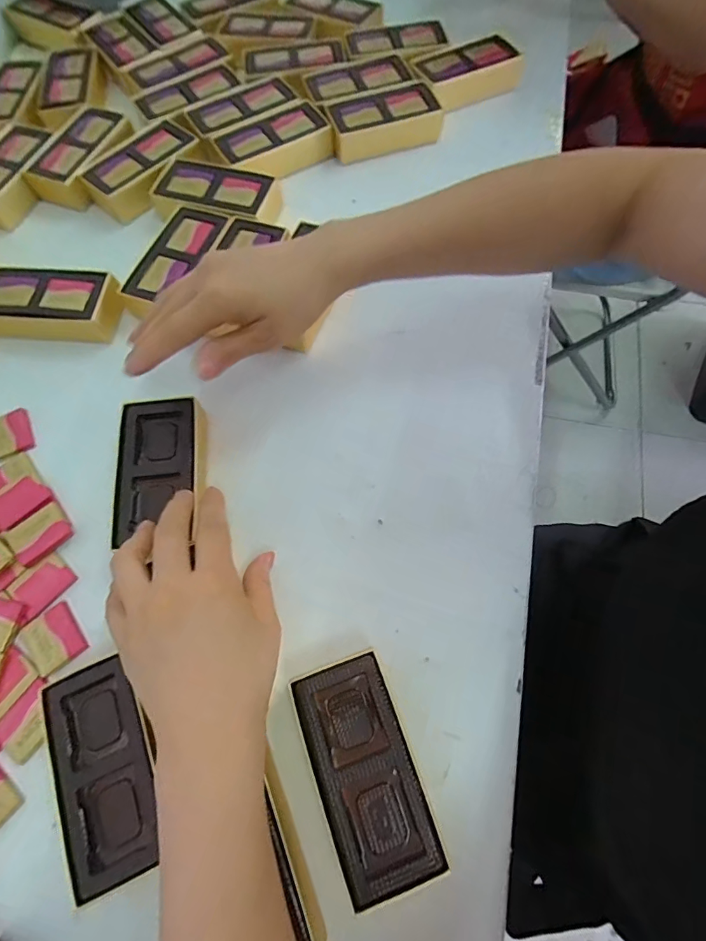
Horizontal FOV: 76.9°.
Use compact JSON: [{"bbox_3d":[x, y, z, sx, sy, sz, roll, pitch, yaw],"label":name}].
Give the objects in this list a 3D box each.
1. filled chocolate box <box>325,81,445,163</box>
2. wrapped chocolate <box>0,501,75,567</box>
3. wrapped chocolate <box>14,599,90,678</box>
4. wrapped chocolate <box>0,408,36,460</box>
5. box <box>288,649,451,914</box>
[{"bbox_3d":[0.031,-0.374,0.477,0.113,0.035,0.063,-15,69,-4],"label":"filled chocolate box"},{"bbox_3d":[-0.231,0.047,0.328,0.040,0.006,0.033,-40,72,-12],"label":"wrapped chocolate"},{"bbox_3d":[-0.205,0.115,0.302,0.036,0.004,0.040,-39,72,-12],"label":"wrapped chocolate"},{"bbox_3d":[-0.282,-0.031,0.365,0.033,0.004,0.042,-30,71,-9],"label":"wrapped chocolate"},{"bbox_3d":[0.006,0.170,0.259,0.053,0.034,0.110,-19,69,-5],"label":"box"}]

